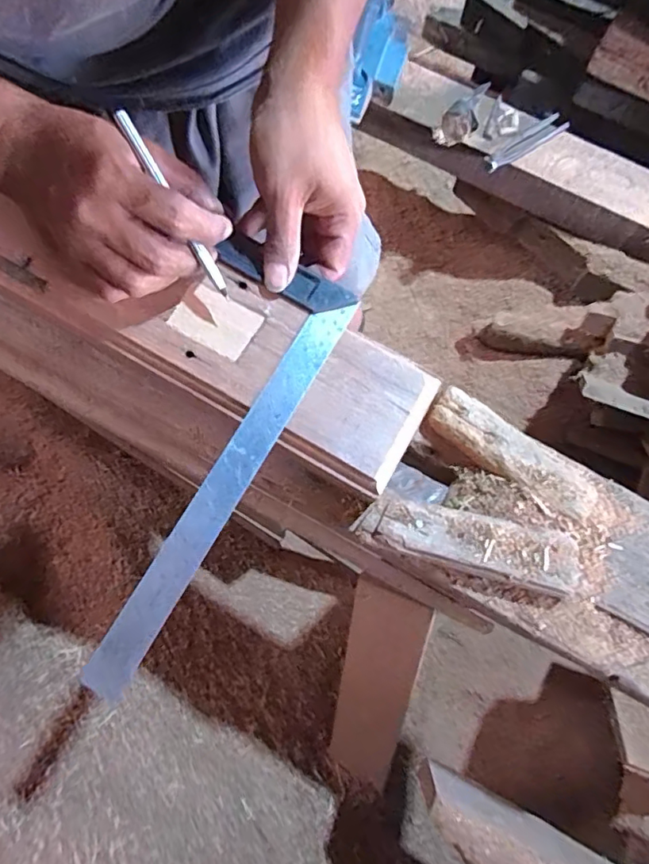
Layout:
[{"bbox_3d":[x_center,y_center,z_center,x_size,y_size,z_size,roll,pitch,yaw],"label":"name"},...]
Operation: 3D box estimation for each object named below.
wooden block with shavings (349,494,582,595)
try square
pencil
[{"bbox_3d":[0.101,0.076,0.368,0.153,0.021,0.036,15,71,3],"label":"wooden block with shavings"},{"bbox_3d":[-0.084,0.012,0.344,0.099,0.009,0.296,25,77,6],"label":"try square"},{"bbox_3d":[-0.097,-0.145,0.341,0.009,0.005,0.131,-32,99,-12],"label":"pencil"}]

